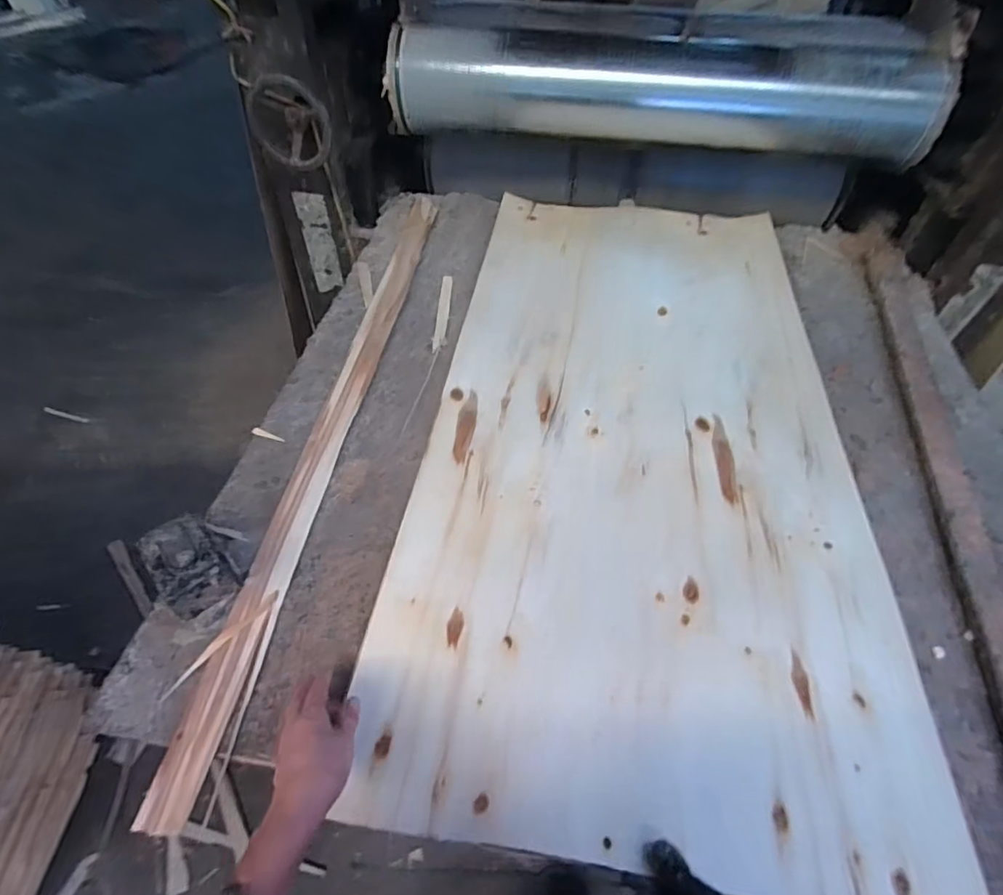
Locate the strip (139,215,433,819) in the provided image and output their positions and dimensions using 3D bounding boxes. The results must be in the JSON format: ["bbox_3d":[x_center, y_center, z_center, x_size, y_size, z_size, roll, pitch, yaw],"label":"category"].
[{"bbox_3d":[-0.260,-0.091,0.848,0.059,0.008,1.168,6,53,5],"label":"strip"}]

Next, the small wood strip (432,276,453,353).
[{"bbox_3d":[-0.112,-0.265,1.001,0.023,0.010,0.232,1,53,1],"label":"small wood strip"}]

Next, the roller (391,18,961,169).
[{"bbox_3d":[0.321,-0.761,1.110,1.097,0.226,0.205,8,49,6],"label":"roller"}]

